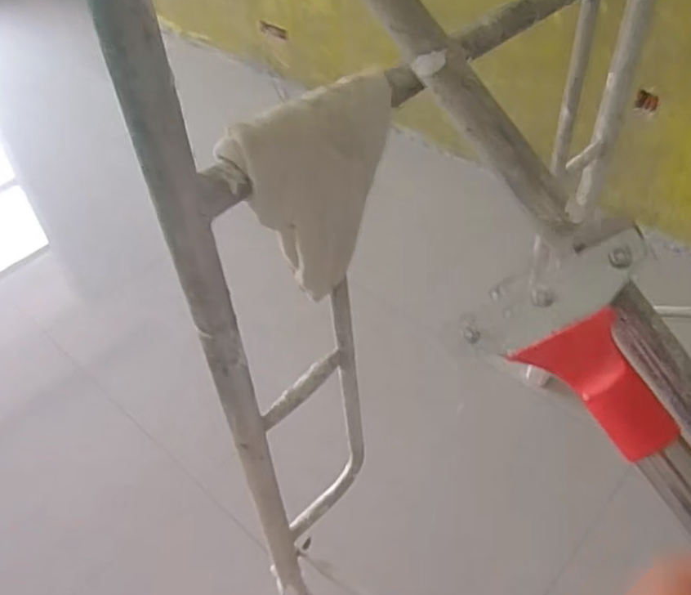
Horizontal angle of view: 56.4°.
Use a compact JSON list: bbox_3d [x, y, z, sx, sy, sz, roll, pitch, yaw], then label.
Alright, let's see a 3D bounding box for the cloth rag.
[{"bbox_3d":[-0.033,-0.114,0.685,0.089,0.199,0.195,22,51,23],"label":"cloth rag"}]

